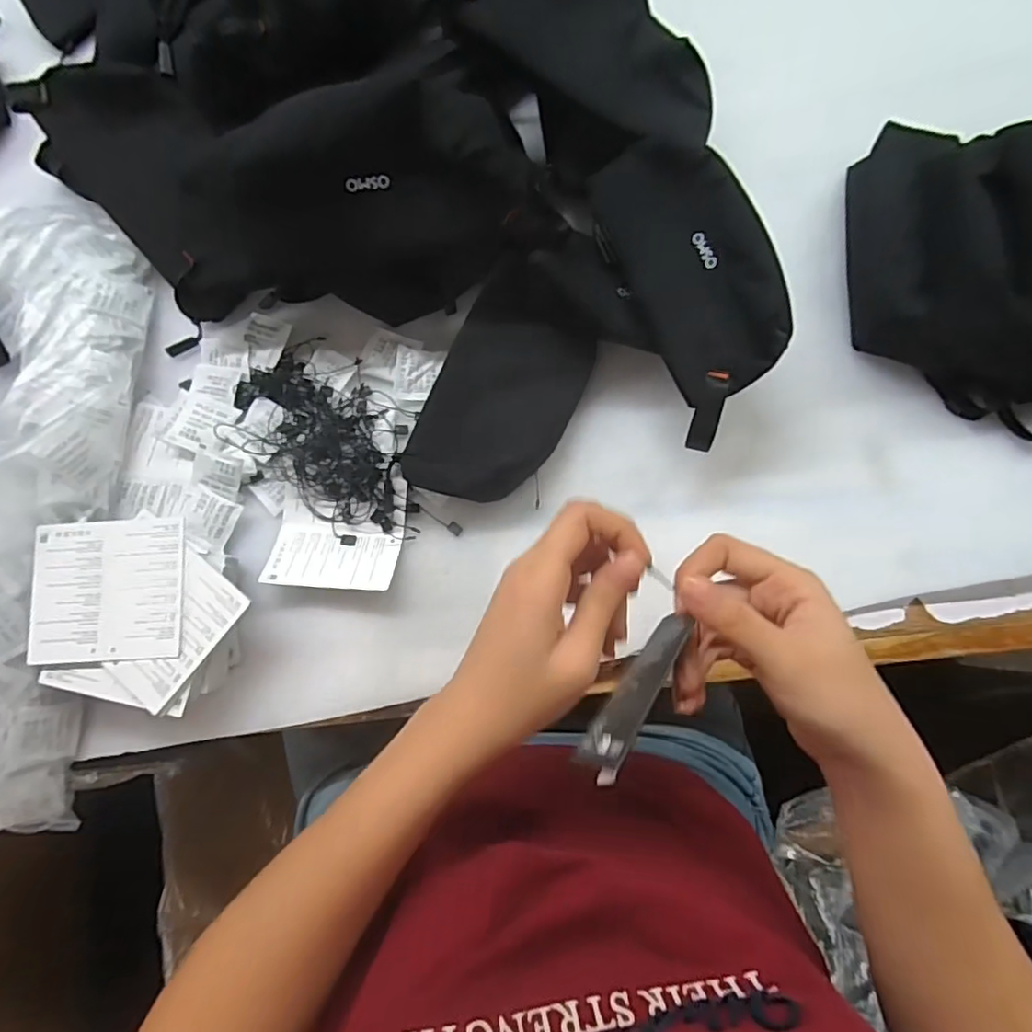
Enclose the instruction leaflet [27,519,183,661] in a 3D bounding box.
[{"bbox_3d":[-0.264,0.048,0.377,0.100,0.005,0.088,-4,80,3],"label":"instruction leaflet"}]

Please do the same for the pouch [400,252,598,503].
[{"bbox_3d":[-0.007,-0.086,0.413,0.096,0.036,0.164,23,84,5],"label":"pouch"}]

